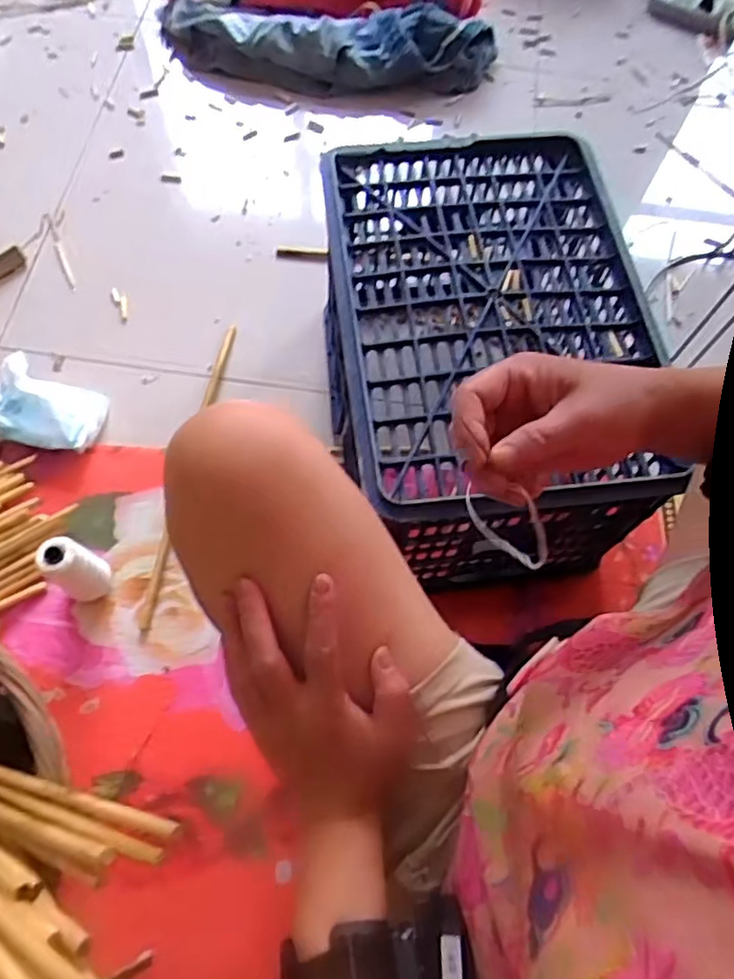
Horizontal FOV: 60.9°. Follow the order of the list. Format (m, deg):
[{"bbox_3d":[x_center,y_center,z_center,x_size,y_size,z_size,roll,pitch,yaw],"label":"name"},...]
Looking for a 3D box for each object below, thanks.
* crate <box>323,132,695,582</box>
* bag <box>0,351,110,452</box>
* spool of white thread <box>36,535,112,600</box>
[{"bbox_3d":[0.127,-0.154,0.773,0.336,0.243,0.491,-5,67,-5],"label":"crate"},{"bbox_3d":[-0.440,-0.110,0.866,0.136,0.065,0.114,12,66,3],"label":"bag"},{"bbox_3d":[-0.348,0.096,0.749,0.049,0.110,0.054,31,68,10],"label":"spool of white thread"}]

